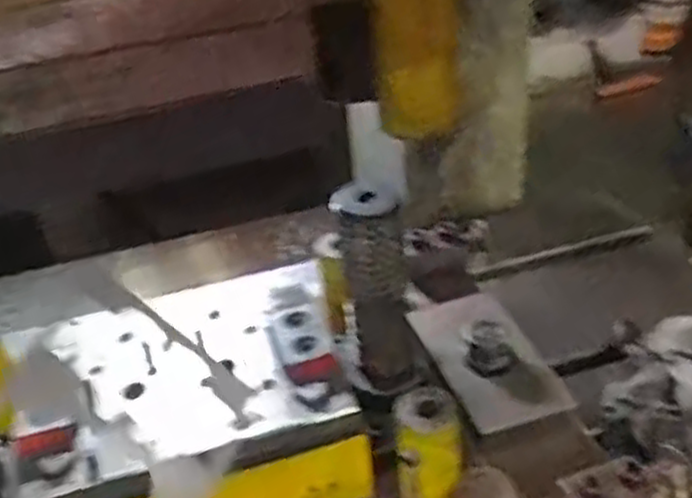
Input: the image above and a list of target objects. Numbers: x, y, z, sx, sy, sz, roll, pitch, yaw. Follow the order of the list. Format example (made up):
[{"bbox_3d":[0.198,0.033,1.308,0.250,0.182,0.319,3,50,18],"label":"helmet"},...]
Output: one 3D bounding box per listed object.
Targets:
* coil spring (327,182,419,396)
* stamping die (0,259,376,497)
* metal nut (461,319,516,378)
[{"bbox_3d":[0.022,0.032,0.566,0.048,0.155,0.040,-2,34,6],"label":"coil spring"},{"bbox_3d":[-0.116,0.110,0.583,0.235,0.080,0.198,-16,35,-14],"label":"stamping die"},{"bbox_3d":[0.115,0.080,0.631,0.039,0.022,0.043,-2,34,6],"label":"metal nut"}]

